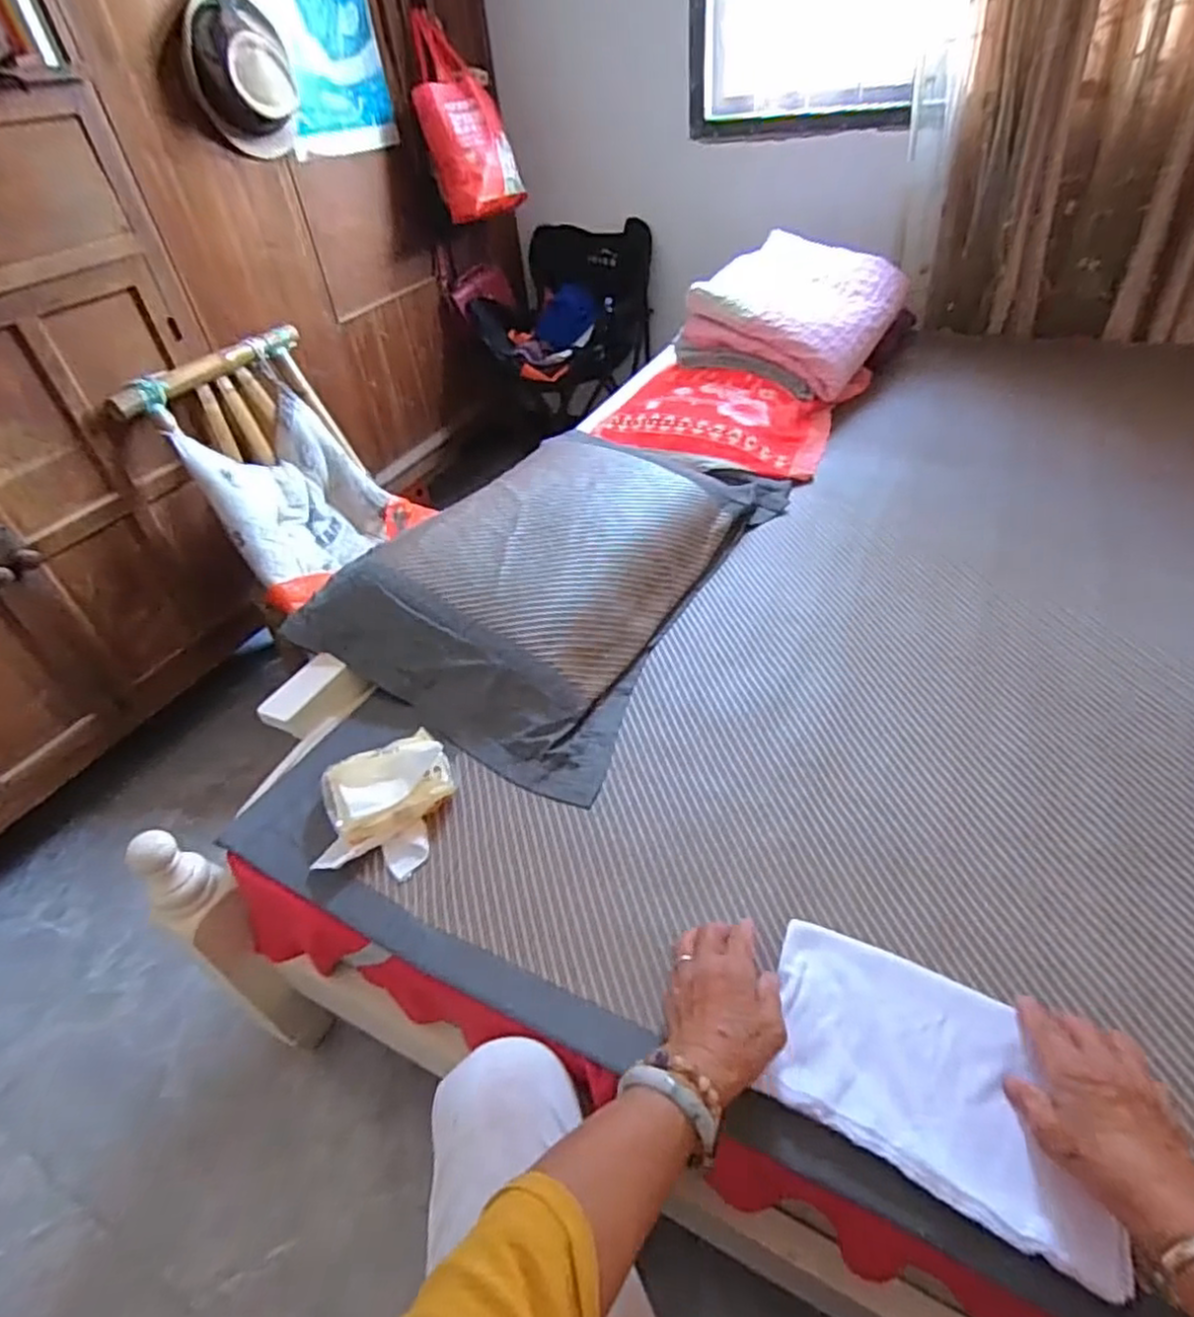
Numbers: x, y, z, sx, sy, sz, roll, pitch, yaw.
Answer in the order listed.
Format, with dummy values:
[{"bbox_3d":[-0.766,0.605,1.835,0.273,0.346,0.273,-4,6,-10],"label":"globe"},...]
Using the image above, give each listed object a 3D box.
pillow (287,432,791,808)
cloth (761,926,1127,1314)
[{"bbox_3d":[-0.015,-0.164,0.984,0.431,0.133,0.699,21,49,28],"label":"pillow"},{"bbox_3d":[0.250,0.308,0.512,0.244,0.021,0.156,20,48,27],"label":"cloth"}]

